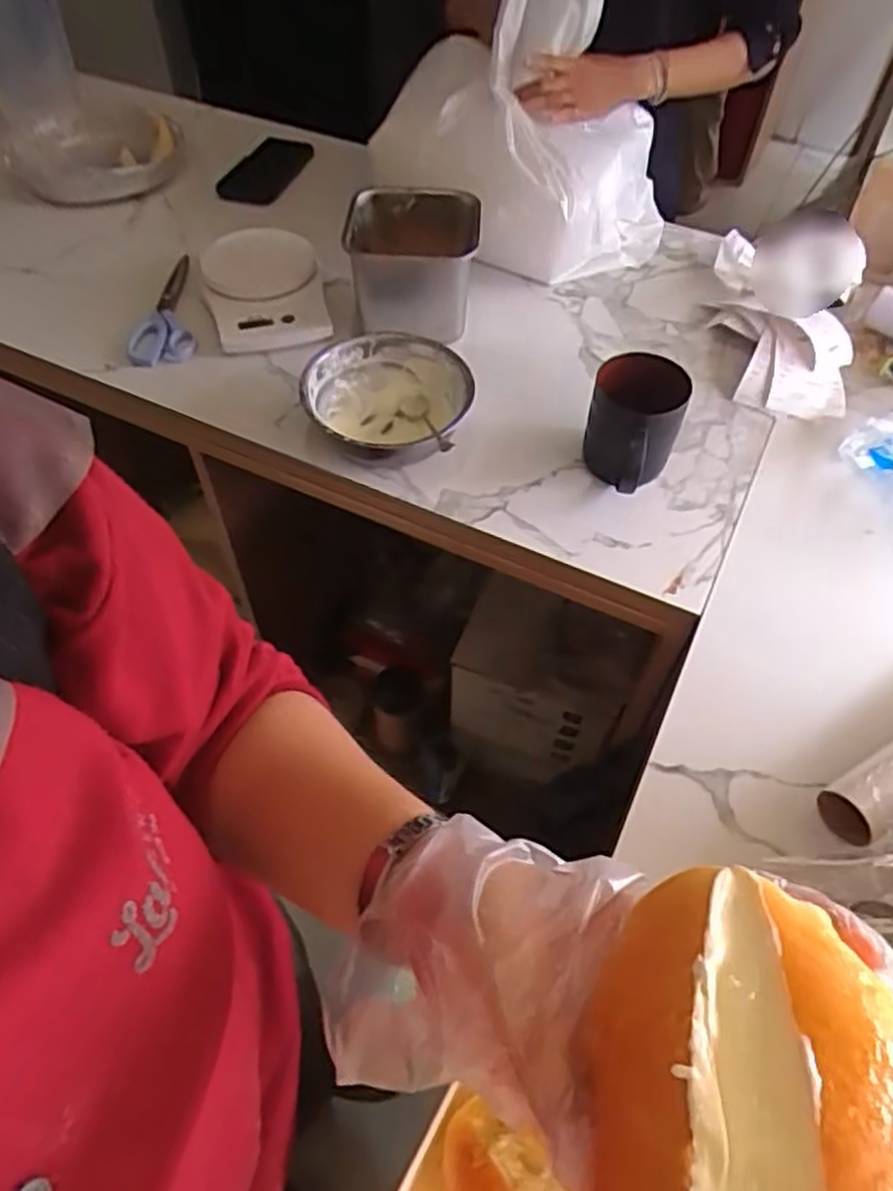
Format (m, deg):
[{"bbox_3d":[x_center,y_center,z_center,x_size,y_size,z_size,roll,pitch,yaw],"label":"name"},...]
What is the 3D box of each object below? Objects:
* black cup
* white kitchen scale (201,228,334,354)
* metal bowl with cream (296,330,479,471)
[{"bbox_3d":[0.173,-0.159,0.691,0.082,0.096,0.091,18,57,10],"label":"black cup"},{"bbox_3d":[-0.209,-0.356,0.852,0.131,0.031,0.197,-9,57,-8],"label":"white kitchen scale"},{"bbox_3d":[-0.055,-0.190,0.731,0.154,0.056,0.159,1,56,-1],"label":"metal bowl with cream"}]

